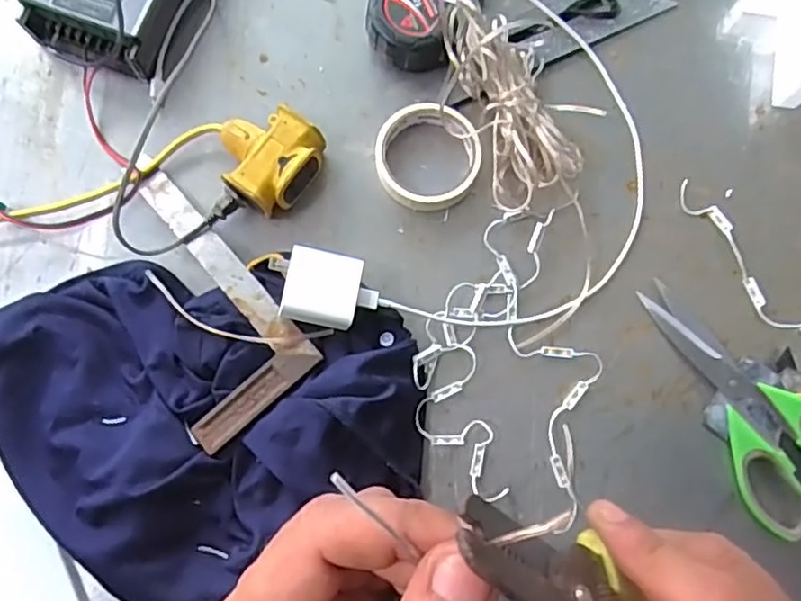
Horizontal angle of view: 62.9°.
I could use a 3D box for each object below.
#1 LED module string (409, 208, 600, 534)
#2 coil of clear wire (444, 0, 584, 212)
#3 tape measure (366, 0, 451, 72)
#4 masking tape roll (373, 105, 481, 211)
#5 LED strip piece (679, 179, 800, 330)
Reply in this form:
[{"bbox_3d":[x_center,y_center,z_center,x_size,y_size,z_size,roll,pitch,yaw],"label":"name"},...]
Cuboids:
[{"bbox_3d":[0.092,0.044,0.540,0.147,0.017,0.239,13,78,1],"label":"LED module string"},{"bbox_3d":[0.096,-0.170,0.563,0.086,0.049,0.180,-16,79,-5],"label":"coil of clear wire"},{"bbox_3d":[0.006,-0.245,0.582,0.070,0.044,0.082,-1,78,-2],"label":"tape measure"},{"bbox_3d":[0.024,-0.122,0.566,0.088,0.031,0.085,0,78,-1],"label":"masking tape roll"},{"bbox_3d":[0.341,-0.009,0.556,0.255,0.016,0.074,32,79,5],"label":"LED strip piece"}]

